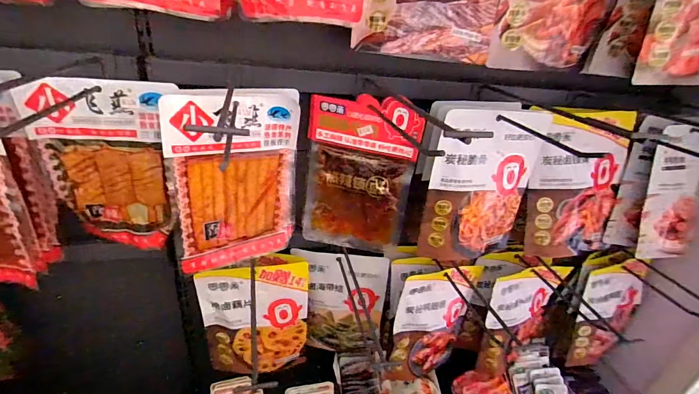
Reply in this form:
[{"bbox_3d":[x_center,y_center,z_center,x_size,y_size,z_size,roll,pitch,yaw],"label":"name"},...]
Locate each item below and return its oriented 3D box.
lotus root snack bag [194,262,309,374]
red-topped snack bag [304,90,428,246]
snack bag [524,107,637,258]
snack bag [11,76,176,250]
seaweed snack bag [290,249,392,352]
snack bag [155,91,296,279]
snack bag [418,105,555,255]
[{"bbox_3d":[-0.159,0.214,0.627,0.175,0.224,0.030,-1,30,-14],"label":"lotus root snack bag"},{"bbox_3d":[0.012,-0.031,0.557,0.157,0.234,0.024,11,29,7],"label":"red-topped snack bag"},{"bbox_3d":[0.386,-0.022,0.622,0.168,0.257,0.032,-8,17,-5],"label":"snack bag"},{"bbox_3d":[-0.309,-0.035,0.477,0.148,0.224,0.024,2,30,-10],"label":"snack bag"},{"bbox_3d":[-0.018,0.204,0.682,0.162,0.230,0.034,8,29,0],"label":"seaweed snack bag"},{"bbox_3d":[-0.150,-0.017,0.500,0.169,0.236,0.025,-12,35,-31],"label":"snack bag"},{"bbox_3d":[0.209,-0.010,0.575,0.184,0.245,0.026,-2,24,-15],"label":"snack bag"}]

